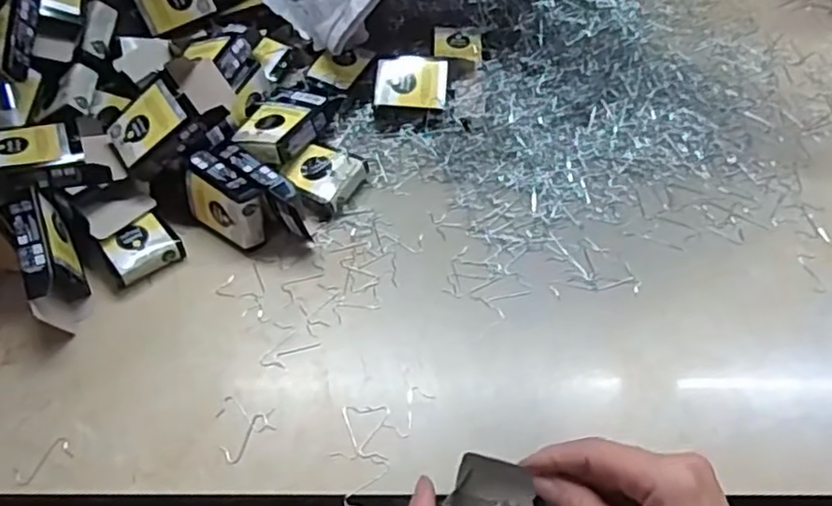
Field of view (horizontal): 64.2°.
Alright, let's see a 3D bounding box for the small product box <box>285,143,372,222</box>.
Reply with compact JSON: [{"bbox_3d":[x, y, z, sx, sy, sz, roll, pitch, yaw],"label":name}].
[{"bbox_3d":[-0.076,-0.061,0.554,0.053,0.028,0.056,26,60,19],"label":"small product box"}]

